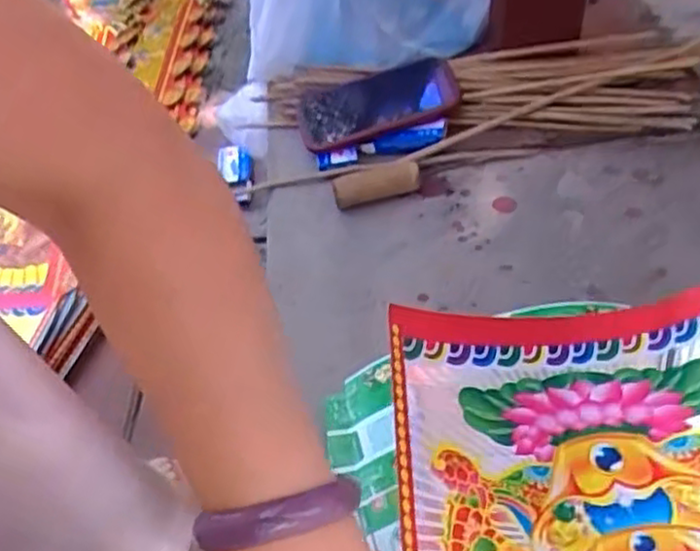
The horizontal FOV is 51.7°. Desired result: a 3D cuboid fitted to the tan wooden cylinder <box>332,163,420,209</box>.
[{"bbox_3d":[0.027,-0.085,0.687,0.082,0.029,0.026,-12,44,17],"label":"tan wooden cylinder"}]

